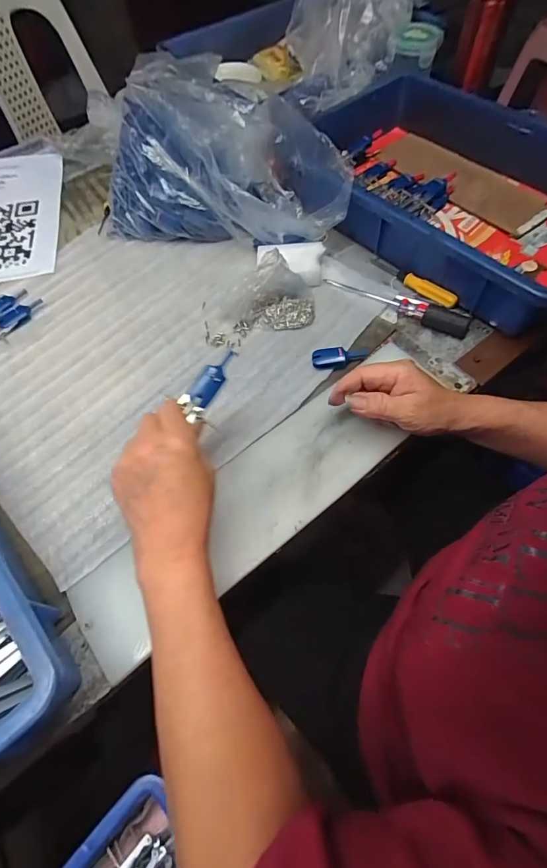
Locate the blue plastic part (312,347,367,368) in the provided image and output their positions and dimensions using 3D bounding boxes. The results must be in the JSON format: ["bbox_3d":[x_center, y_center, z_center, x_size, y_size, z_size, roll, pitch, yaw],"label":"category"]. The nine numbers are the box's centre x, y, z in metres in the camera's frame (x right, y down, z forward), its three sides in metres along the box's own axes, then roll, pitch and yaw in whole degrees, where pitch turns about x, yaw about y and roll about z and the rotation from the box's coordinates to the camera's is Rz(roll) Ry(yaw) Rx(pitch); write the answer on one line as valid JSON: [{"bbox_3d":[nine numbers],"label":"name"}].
[{"bbox_3d":[0.073,-0.085,0.436,0.062,0.012,0.020,-12,63,-3],"label":"blue plastic part"}]

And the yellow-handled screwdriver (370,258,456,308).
[{"bbox_3d":[0.170,-0.189,0.488,0.016,0.023,0.123,-36,66,-15],"label":"yellow-handled screwdriver"}]

